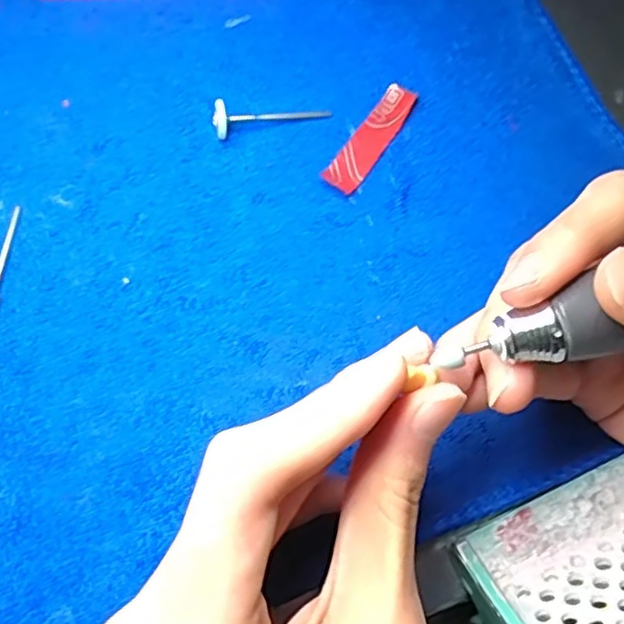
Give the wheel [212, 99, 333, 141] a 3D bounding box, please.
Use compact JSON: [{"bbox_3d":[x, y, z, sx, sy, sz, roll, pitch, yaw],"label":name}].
[{"bbox_3d":[-0.017,-0.079,0.265,0.048,0.011,0.012,-10,68,-20],"label":"wheel"}]

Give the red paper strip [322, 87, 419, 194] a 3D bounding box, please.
[{"bbox_3d":[0.024,-0.070,0.264,0.015,0.004,0.056,32,71,11],"label":"red paper strip"}]

